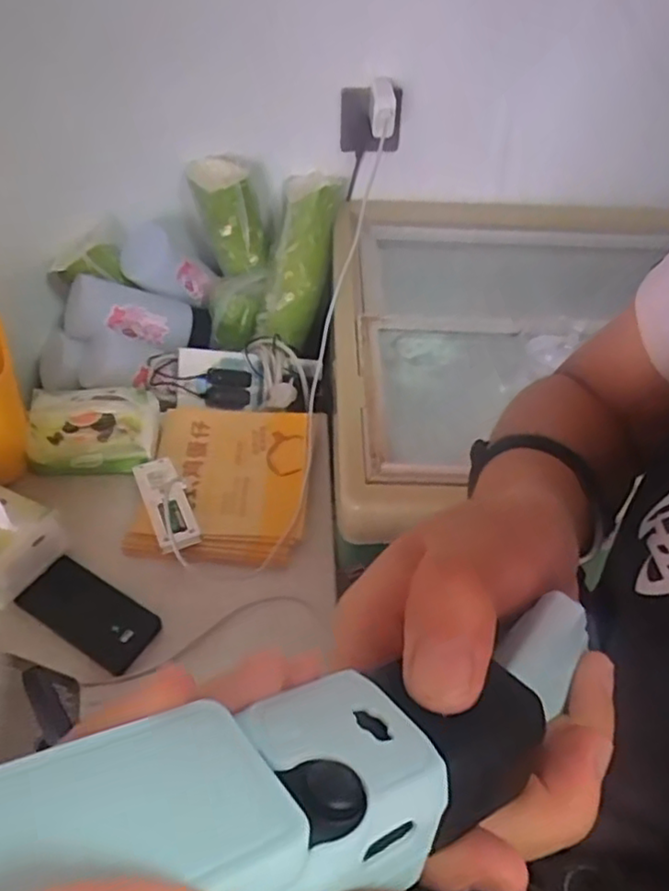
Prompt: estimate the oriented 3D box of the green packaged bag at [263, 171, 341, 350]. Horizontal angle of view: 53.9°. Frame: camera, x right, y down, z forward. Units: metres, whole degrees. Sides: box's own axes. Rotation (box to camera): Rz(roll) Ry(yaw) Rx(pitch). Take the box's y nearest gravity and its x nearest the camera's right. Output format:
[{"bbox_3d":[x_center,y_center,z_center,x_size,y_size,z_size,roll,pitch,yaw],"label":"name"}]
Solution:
[{"bbox_3d":[-0.053,-0.279,0.979,0.086,0.256,0.070,13,6,8],"label":"green packaged bag"}]

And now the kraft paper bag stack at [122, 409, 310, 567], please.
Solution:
[{"bbox_3d":[-0.127,0.036,0.774,0.187,0.018,0.223,1,49,-1],"label":"kraft paper bag stack"}]

